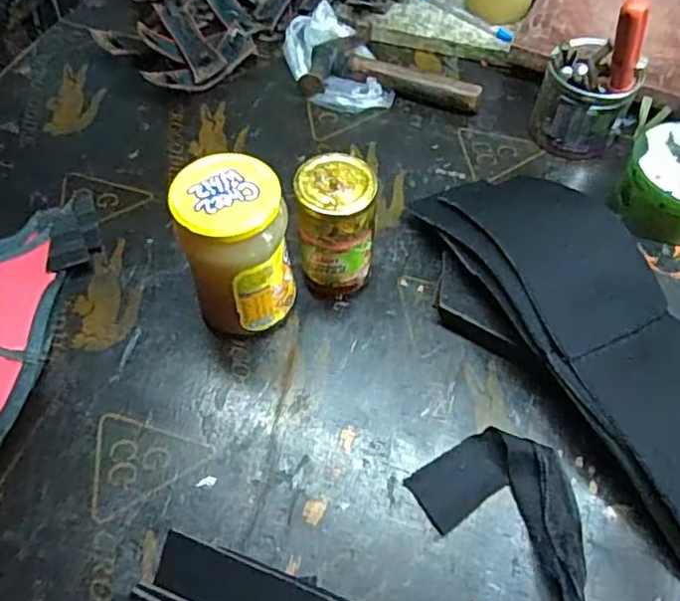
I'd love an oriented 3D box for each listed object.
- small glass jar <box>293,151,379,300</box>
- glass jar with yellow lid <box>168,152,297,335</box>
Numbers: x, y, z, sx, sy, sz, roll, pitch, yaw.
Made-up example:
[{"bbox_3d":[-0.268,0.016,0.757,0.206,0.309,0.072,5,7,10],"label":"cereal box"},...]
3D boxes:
[{"bbox_3d":[-0.003,-0.054,0.479,0.056,0.112,0.056,0,57,0],"label":"small glass jar"},{"bbox_3d":[-0.075,-0.034,0.455,0.073,0.134,0.070,0,57,0],"label":"glass jar with yellow lid"}]

